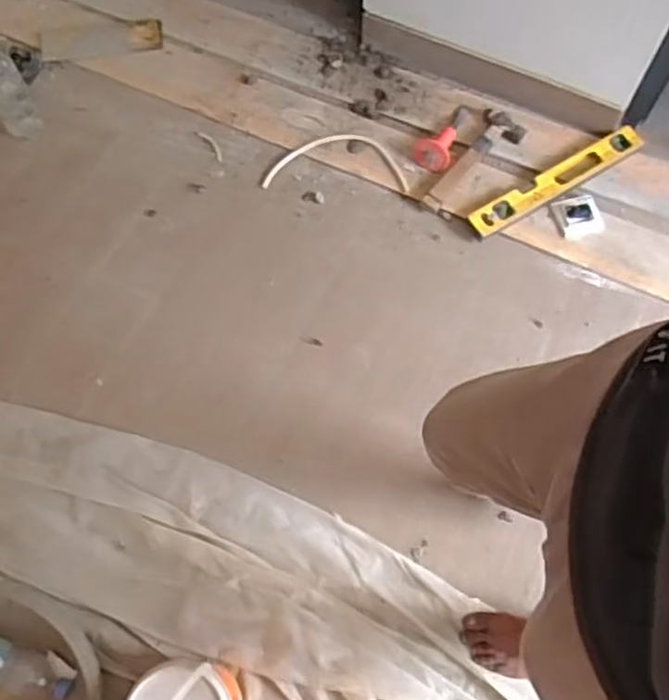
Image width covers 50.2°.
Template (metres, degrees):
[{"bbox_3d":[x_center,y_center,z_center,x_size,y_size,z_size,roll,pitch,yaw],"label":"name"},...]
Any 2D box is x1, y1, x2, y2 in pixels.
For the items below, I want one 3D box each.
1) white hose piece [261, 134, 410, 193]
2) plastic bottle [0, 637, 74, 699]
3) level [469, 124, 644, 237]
[{"bbox_3d":[0.005,-0.423,1.586,0.321,0.035,0.153,2,70,3],"label":"white hose piece"},{"bbox_3d":[-0.550,0.498,1.152,0.262,0.060,0.065,18,68,6],"label":"plastic bottle"},{"bbox_3d":[0.487,-0.371,1.542,0.435,0.031,0.071,-30,71,-13],"label":"level"}]

